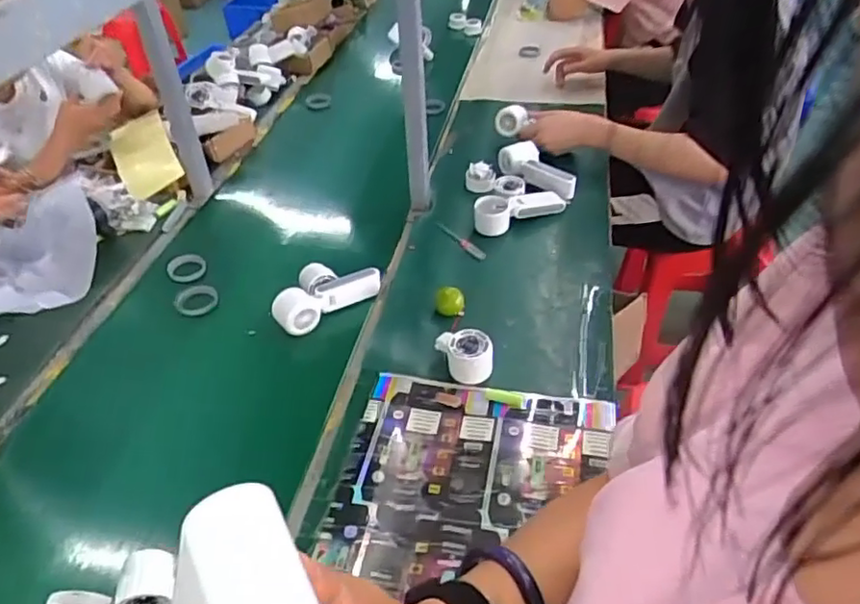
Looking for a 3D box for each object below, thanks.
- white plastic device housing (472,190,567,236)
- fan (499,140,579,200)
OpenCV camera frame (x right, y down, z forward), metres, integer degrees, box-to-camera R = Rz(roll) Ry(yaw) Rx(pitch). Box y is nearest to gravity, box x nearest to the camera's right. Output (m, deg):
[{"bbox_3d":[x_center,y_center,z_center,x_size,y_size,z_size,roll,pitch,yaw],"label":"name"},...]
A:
[{"bbox_3d":[0.157,-0.161,1.093,0.177,0.051,0.055,-18,44,-17],"label":"white plastic device housing"},{"bbox_3d":[0.199,-0.237,1.168,0.066,0.061,0.162,-25,47,-24],"label":"fan"}]

